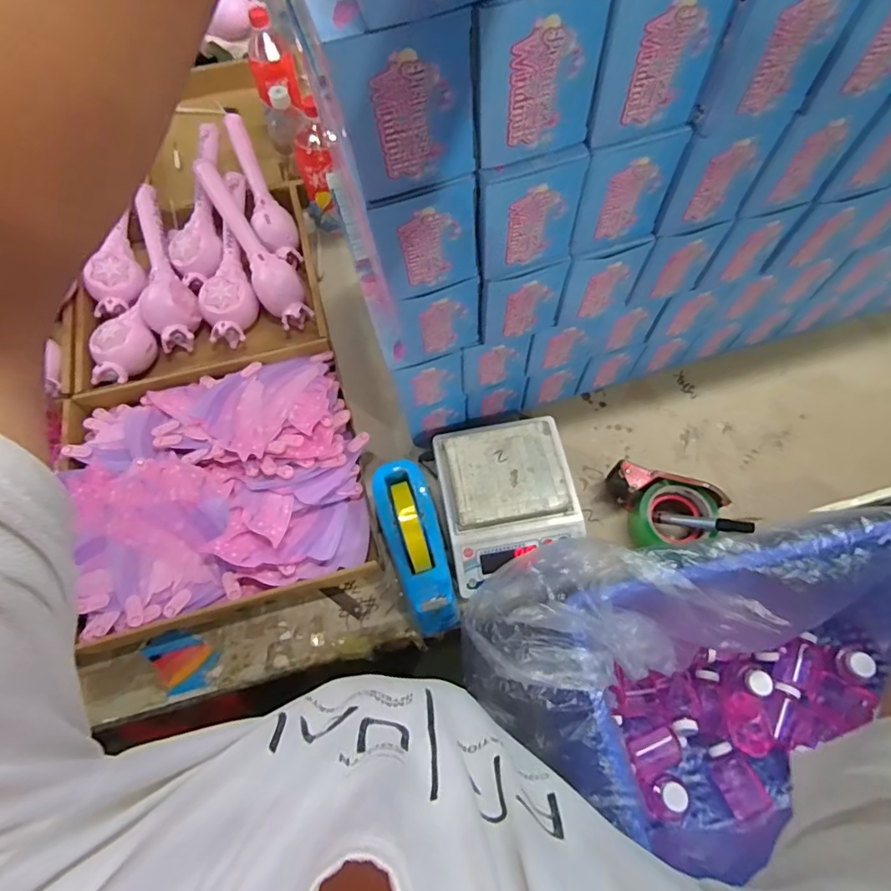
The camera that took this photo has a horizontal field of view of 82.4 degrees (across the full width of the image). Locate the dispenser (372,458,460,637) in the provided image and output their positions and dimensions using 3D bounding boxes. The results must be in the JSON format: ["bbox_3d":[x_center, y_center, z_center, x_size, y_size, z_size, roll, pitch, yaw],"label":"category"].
[{"bbox_3d":[-0.032,0.125,0.637,0.070,0.109,0.218,-17,82,-8],"label":"dispenser"}]

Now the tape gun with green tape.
[{"bbox_3d":[0.290,0.091,0.691,0.140,0.078,0.094,14,68,4],"label":"tape gun with green tape"}]

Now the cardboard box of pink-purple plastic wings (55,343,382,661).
[{"bbox_3d":[-0.320,0.043,0.689,0.406,0.072,0.361,-15,69,-7],"label":"cardboard box of pink-purple plastic wings"}]

